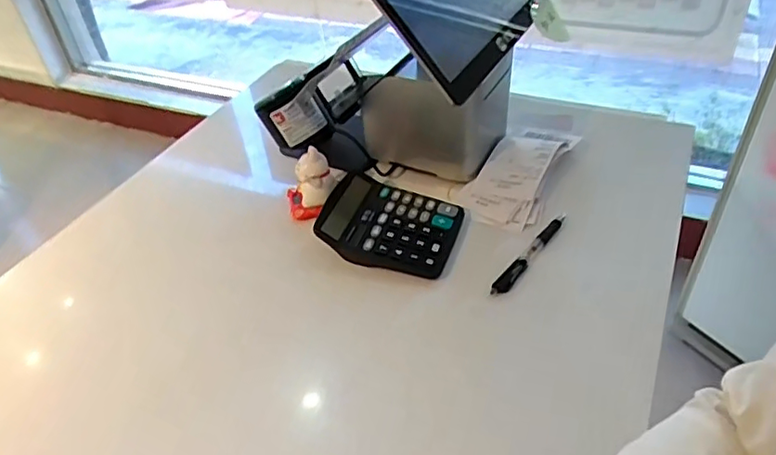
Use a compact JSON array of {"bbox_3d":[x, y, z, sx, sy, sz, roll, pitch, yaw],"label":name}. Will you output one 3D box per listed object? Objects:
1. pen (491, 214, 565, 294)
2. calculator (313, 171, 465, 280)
[{"bbox_3d":[0.150,0.025,0.613,0.018,0.010,0.139,23,48,30],"label":"pen"},{"bbox_3d":[0.001,-0.007,0.641,0.146,0.038,0.117,10,43,18],"label":"calculator"}]

